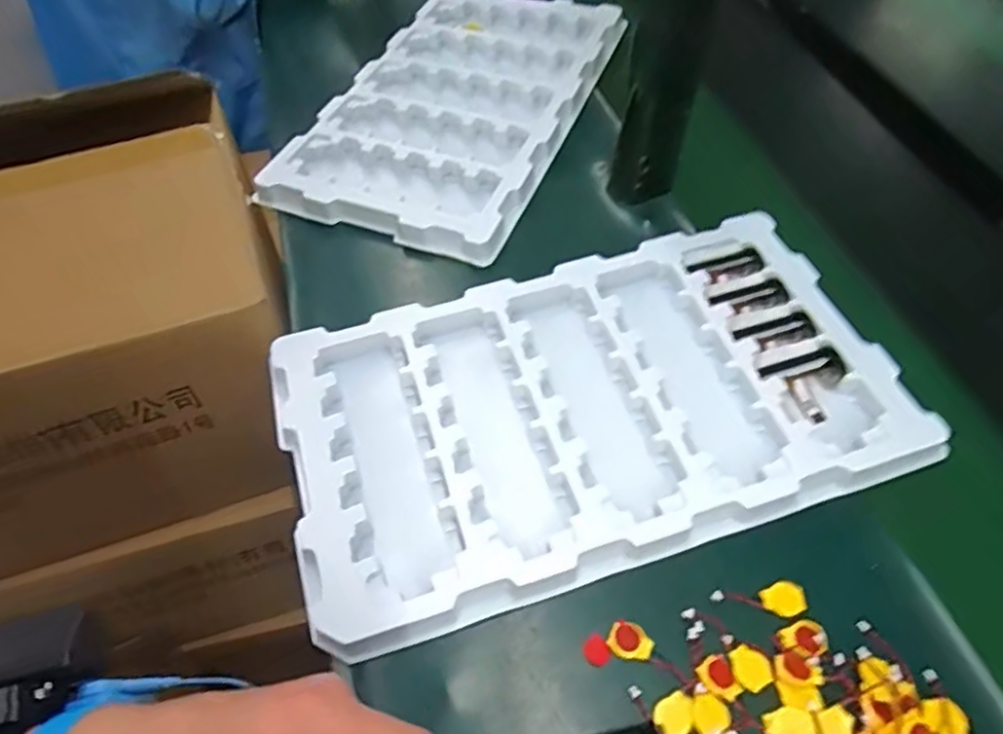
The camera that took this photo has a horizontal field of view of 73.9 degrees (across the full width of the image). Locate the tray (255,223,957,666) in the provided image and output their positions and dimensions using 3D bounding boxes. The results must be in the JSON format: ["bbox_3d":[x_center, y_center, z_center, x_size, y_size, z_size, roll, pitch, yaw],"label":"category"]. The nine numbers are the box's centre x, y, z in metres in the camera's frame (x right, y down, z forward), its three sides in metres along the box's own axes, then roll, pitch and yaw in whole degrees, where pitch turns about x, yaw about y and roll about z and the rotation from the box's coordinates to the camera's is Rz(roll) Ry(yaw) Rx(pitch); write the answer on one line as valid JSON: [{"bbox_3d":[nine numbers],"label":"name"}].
[{"bbox_3d":[0.062,0.025,0.485,0.423,0.034,0.237,-14,54,-10],"label":"tray"}]

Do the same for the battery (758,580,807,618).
[{"bbox_3d":[0.174,0.143,0.411,0.027,0.004,0.021,-6,53,-1],"label":"battery"}]

